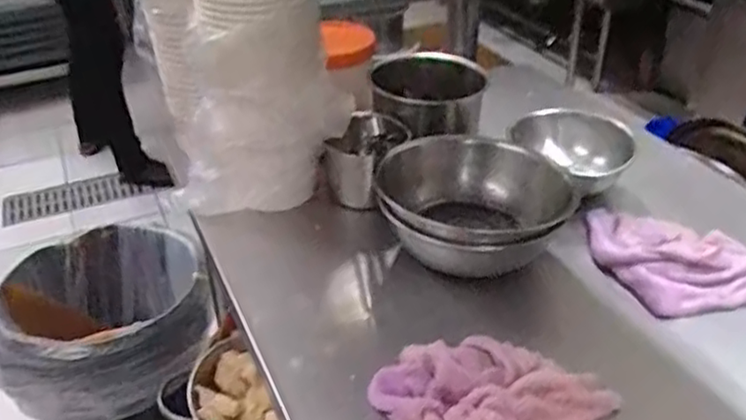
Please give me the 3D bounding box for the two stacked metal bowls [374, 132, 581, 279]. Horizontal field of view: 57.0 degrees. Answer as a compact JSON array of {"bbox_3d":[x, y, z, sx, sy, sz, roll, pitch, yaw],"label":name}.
[{"bbox_3d":[0.119,0.003,0.812,0.213,0.096,0.213,-1,34,1],"label":"two stacked metal bowls"}]

